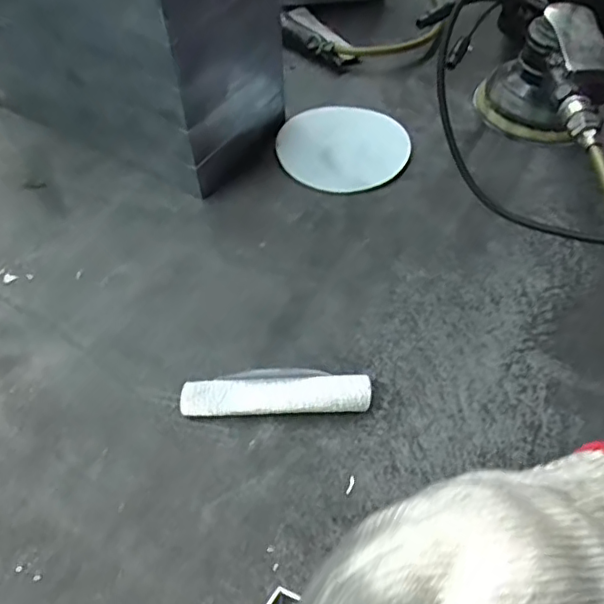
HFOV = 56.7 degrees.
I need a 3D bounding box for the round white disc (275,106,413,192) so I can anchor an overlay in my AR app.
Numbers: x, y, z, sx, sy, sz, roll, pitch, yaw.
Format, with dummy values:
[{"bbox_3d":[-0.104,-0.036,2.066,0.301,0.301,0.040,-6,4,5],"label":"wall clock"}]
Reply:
[{"bbox_3d":[0.038,-0.141,0.503,0.109,0.010,0.111,0,53,0],"label":"round white disc"}]

